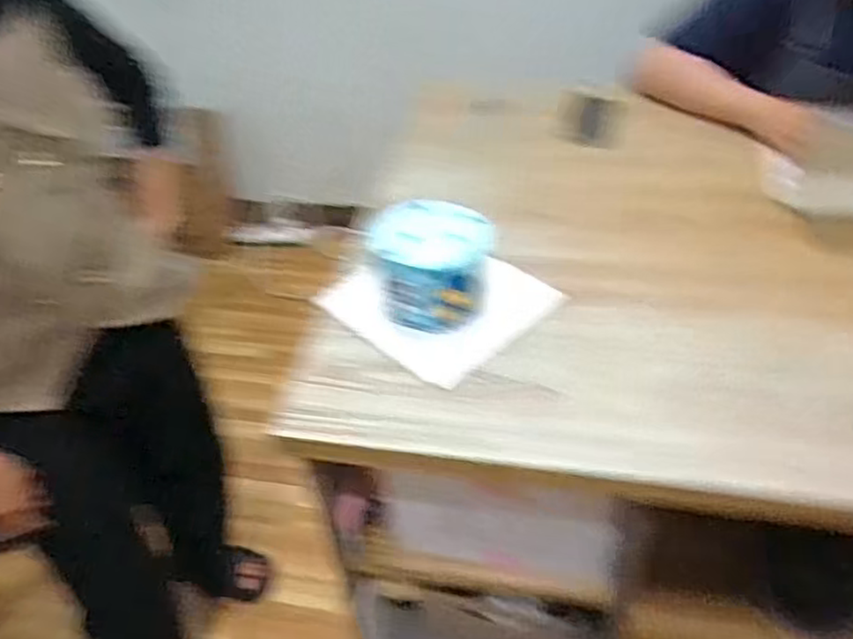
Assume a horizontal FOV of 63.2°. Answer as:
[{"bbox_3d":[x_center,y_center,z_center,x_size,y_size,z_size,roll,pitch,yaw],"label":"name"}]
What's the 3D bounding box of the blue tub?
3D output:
[{"bbox_3d":[0.008,-0.074,0.867,0.143,0.109,0.154,-2,42,2],"label":"blue tub"}]

